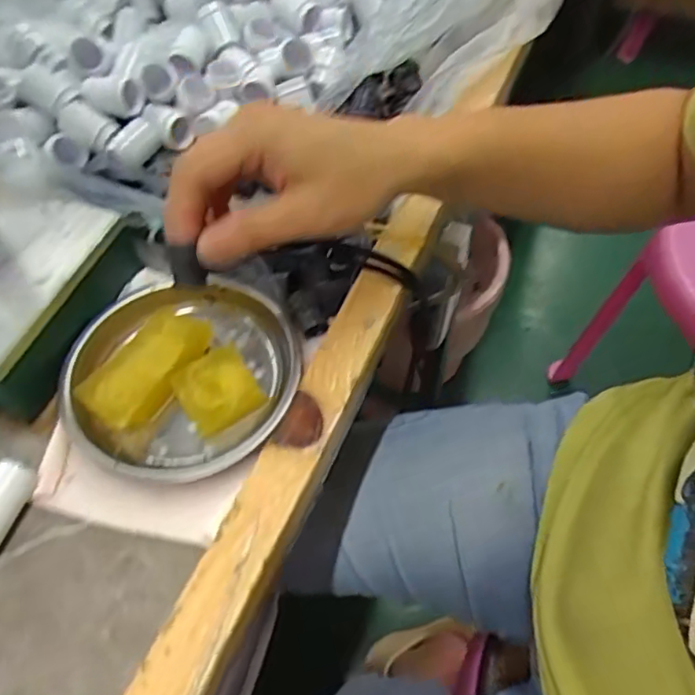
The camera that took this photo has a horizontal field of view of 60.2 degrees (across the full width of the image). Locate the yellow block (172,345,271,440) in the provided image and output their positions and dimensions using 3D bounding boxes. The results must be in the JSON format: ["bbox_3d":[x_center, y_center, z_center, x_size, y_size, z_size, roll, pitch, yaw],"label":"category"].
[{"bbox_3d":[-0.073,0.023,0.337,0.041,0.013,0.043,-30,60,-17],"label":"yellow block"}]

